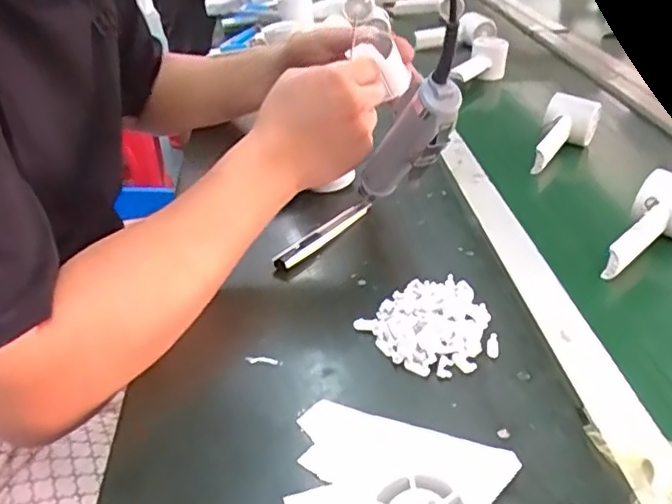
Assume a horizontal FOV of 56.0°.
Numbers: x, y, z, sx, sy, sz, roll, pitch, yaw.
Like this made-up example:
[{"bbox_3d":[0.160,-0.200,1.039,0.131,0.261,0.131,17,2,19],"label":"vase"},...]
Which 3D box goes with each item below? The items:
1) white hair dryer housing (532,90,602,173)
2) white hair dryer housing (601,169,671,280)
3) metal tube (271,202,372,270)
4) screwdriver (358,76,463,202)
[{"bbox_3d":[0.275,-0.143,0.801,0.060,0.054,0.153,26,52,33],"label":"white hair dryer housing"},{"bbox_3d":[0.299,-0.014,0.586,0.062,0.076,0.128,23,37,30],"label":"white hair dryer housing"},{"bbox_3d":[-0.011,-0.017,0.608,0.014,0.015,0.140,22,37,29],"label":"metal tube"},{"bbox_3d":[0.054,-0.081,0.546,0.029,0.207,0.038,-10,77,-17],"label":"screwdriver"}]

